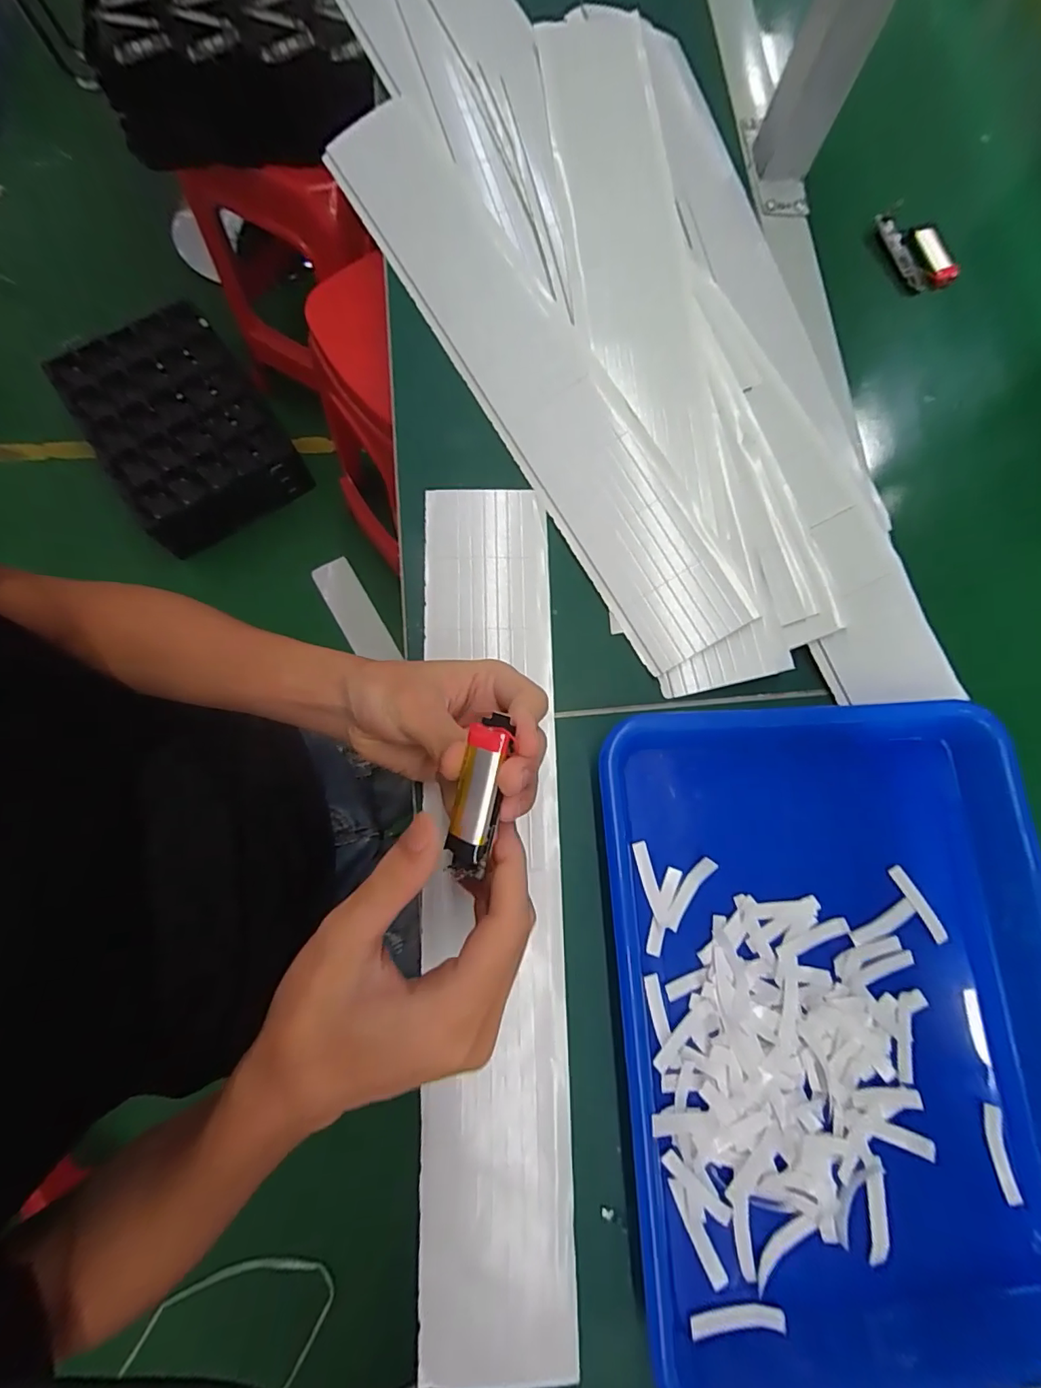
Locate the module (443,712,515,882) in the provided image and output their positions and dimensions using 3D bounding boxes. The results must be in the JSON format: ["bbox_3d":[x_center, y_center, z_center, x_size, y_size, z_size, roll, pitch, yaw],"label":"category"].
[{"bbox_3d":[-0.018,0.043,0.211,0.018,0.011,0.069,12,101,1],"label":"module"}]

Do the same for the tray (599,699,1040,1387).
[{"bbox_3d":[0.193,0.172,0.297,0.275,0.050,0.322,-4,78,-2],"label":"tray"}]

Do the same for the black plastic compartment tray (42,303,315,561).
[{"bbox_3d":[-0.694,-0.548,1.090,0.329,0.115,0.481,-36,82,-9],"label":"black plastic compartment tray"}]

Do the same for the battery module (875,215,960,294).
[{"bbox_3d":[0.321,-0.359,0.423,0.039,0.016,0.075,-27,80,-7],"label":"battery module"}]

